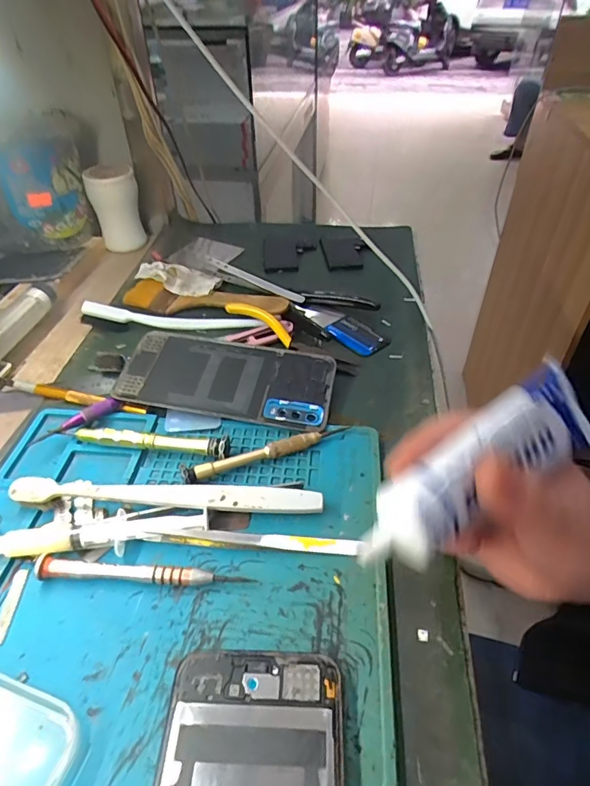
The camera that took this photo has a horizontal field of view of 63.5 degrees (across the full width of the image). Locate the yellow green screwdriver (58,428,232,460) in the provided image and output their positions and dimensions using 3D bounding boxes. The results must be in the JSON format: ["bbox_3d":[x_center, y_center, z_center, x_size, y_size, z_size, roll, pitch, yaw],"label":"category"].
[{"bbox_3d":[-0.099,0.033,0.317,0.113,0.014,0.011,4,43,6],"label":"yellow green screwdriver"}]

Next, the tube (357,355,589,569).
[{"bbox_3d":[0.078,0.029,0.196,0.122,0.023,0.034,-29,50,-20],"label":"tube"}]

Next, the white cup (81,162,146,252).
[{"bbox_3d":[-0.200,-0.210,0.538,0.053,0.080,0.044,-16,45,-16],"label":"white cup"}]

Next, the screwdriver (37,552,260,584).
[{"bbox_3d":[-0.081,0.096,0.256,0.115,0.010,0.012,1,43,2],"label":"screwdriver"}]

